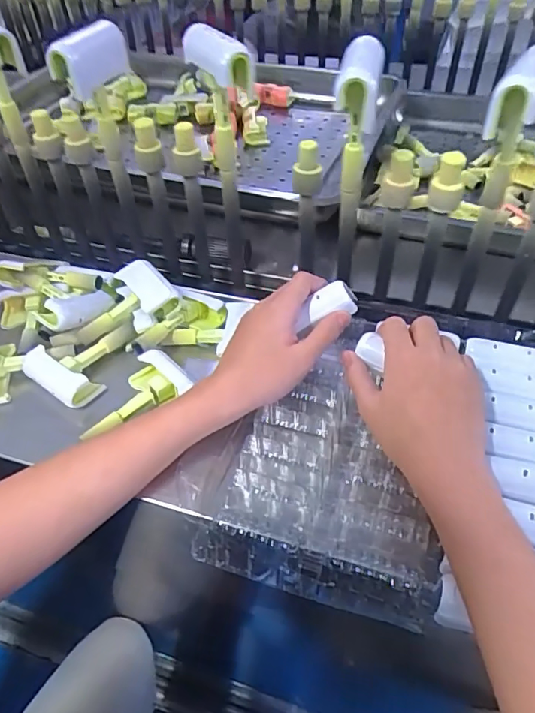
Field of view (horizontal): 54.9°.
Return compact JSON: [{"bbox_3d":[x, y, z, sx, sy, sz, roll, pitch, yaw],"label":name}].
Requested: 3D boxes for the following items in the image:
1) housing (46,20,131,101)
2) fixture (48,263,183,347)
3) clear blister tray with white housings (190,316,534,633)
[{"bbox_3d":[-0.142,-0.237,0.411,0.026,0.045,0.068,15,49,16],"label":"housing"},{"bbox_3d":[-0.151,-0.040,0.513,0.120,0.041,0.065,-33,53,-8],"label":"fixture"},{"bbox_3d":[0.146,0.071,0.411,0.324,0.040,0.273,12,48,13],"label":"clear blister tray with white housings"}]

